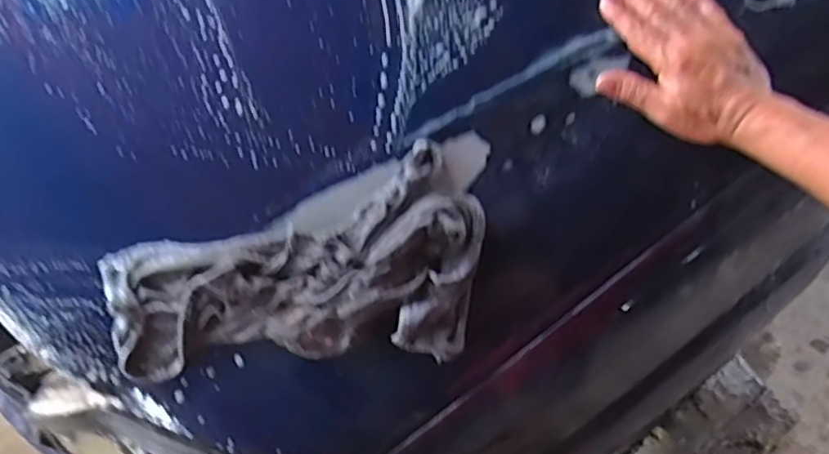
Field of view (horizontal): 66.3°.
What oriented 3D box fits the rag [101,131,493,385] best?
[{"bbox_3d":[-0.108,0.044,0.577,0.369,0.054,0.189,-11,90,6],"label":"rag"}]

